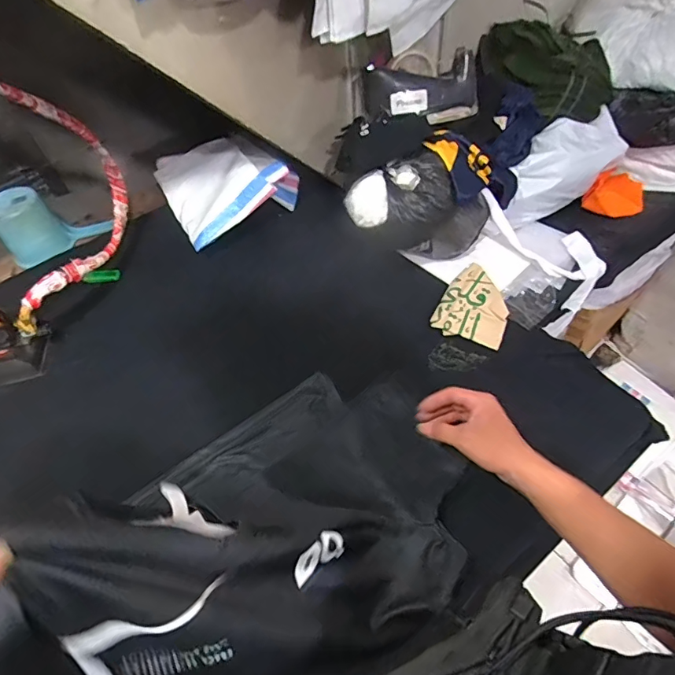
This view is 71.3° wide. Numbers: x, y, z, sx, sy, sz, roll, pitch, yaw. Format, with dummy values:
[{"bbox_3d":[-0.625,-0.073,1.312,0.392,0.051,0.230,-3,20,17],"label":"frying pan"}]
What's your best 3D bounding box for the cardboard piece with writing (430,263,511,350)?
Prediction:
[{"bbox_3d":[0.245,-0.061,0.834,0.120,0.014,0.138,20,75,14],"label":"cardboard piece with writing"}]

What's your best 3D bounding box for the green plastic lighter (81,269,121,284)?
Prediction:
[{"bbox_3d":[-0.484,-0.127,0.972,0.074,0.023,0.018,-18,51,-41],"label":"green plastic lighter"}]

